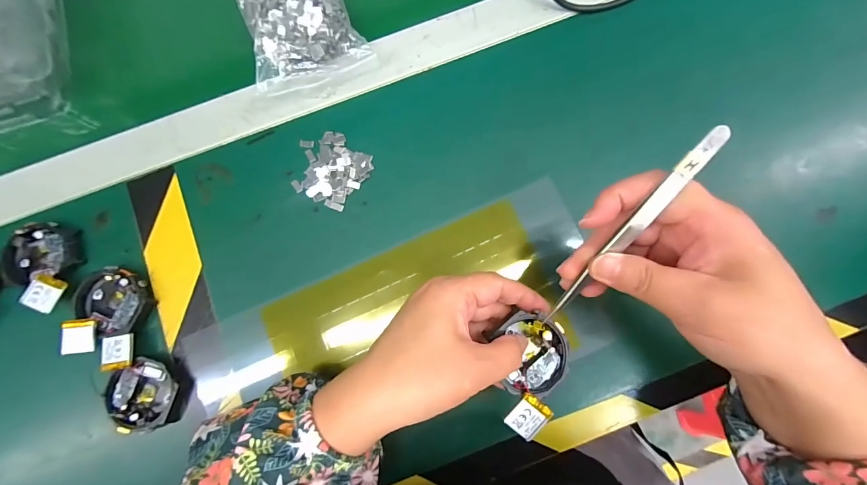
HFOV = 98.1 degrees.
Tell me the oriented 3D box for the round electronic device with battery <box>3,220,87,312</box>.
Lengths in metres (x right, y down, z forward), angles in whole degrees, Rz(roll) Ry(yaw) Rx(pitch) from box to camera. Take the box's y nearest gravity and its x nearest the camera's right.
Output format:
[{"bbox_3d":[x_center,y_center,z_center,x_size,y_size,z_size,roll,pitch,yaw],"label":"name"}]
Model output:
[{"bbox_3d":[-0.292,0.016,0.274,0.053,0.016,0.061,7,82,4],"label":"round electronic device with battery"}]

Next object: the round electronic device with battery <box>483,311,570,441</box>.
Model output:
[{"bbox_3d":[0.062,0.079,0.229,0.046,0.011,0.069,-11,80,-2],"label":"round electronic device with battery"}]

